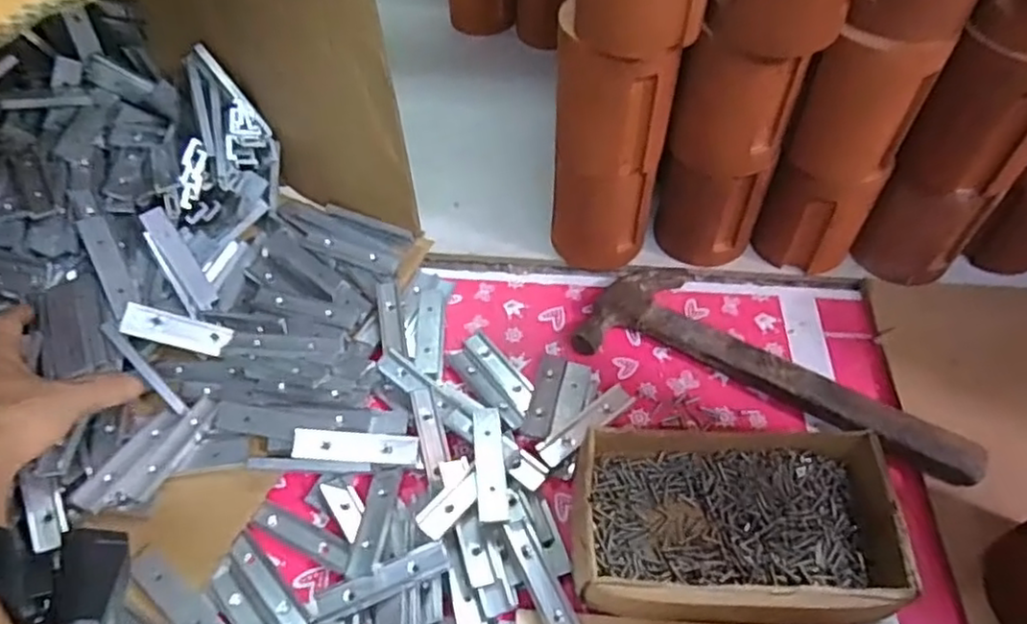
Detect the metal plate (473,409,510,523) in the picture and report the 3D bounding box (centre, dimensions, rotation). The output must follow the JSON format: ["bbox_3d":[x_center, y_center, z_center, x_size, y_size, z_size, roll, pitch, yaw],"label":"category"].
[{"bbox_3d":[-0.014,0.093,0.412,0.018,0.004,0.074,-3,50,-4],"label":"metal plate"}]

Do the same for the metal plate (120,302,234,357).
[{"bbox_3d":[-0.239,0.013,0.475,0.069,0.006,0.024,19,60,-28],"label":"metal plate"}]

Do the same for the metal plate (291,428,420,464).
[{"bbox_3d":[-0.103,0.089,0.438,0.080,0.006,0.018,7,51,-13],"label":"metal plate"}]

